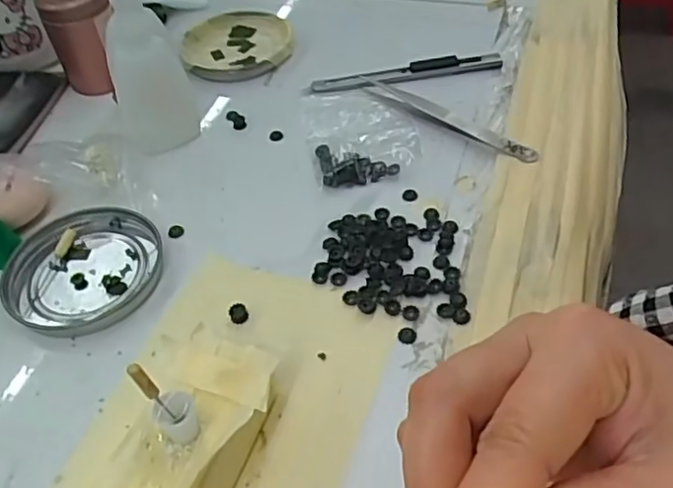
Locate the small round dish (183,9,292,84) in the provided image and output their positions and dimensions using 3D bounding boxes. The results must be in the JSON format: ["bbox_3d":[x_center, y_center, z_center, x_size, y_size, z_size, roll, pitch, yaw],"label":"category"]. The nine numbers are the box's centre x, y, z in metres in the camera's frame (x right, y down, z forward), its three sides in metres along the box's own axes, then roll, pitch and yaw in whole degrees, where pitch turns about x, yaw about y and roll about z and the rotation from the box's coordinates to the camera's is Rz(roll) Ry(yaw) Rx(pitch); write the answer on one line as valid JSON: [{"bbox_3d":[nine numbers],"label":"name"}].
[{"bbox_3d":[-0.072,-0.145,0.464,0.077,0.010,0.086,-8,48,-1],"label":"small round dish"}]

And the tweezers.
[{"bbox_3d":[0.063,-0.077,0.386,0.128,0.010,0.013,35,59,31],"label":"tweezers"}]

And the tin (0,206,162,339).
[{"bbox_3d":[-0.132,0.012,0.329,0.078,0.007,0.078,-8,48,-2],"label":"tin"}]

